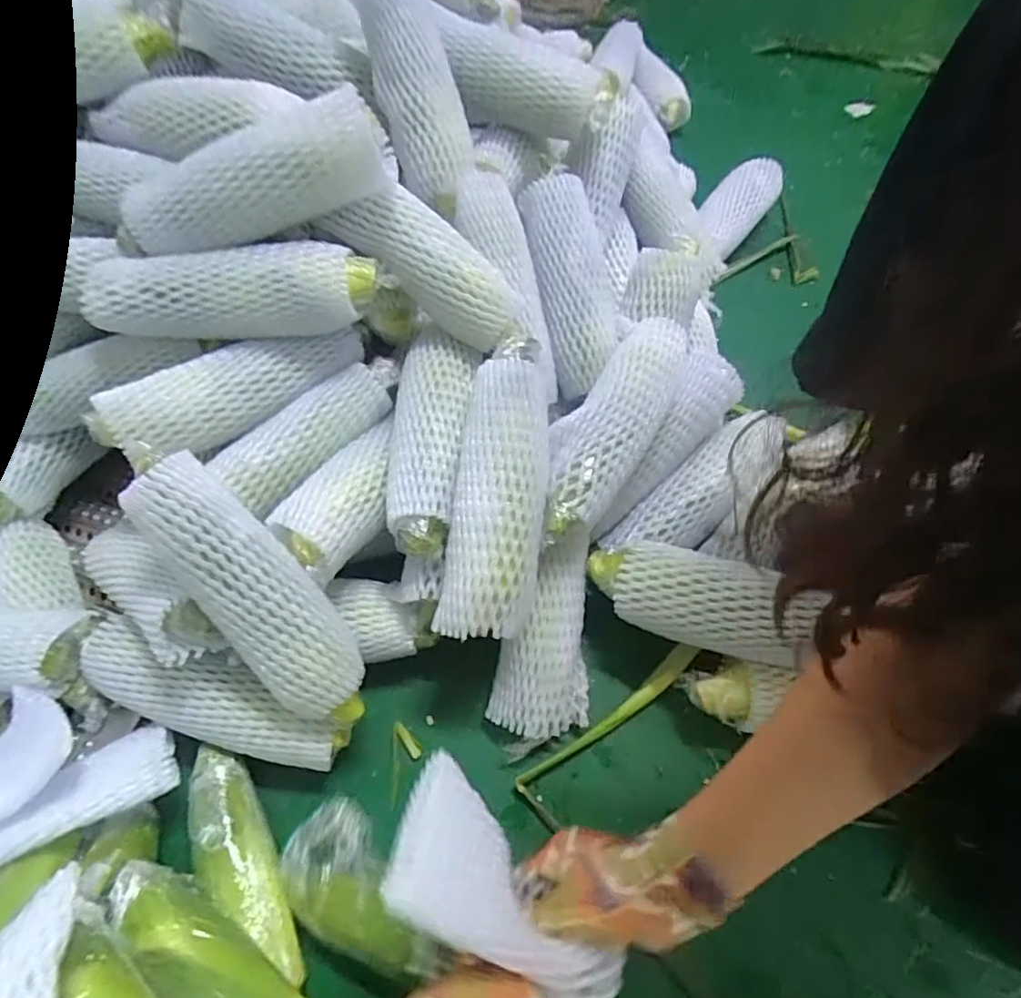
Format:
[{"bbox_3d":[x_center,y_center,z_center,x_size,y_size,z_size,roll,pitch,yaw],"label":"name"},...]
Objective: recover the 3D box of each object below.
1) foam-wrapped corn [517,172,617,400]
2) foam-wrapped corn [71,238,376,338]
[{"bbox_3d":[0.063,-0.204,0.577,0.085,0.091,0.211,-8,84,-1],"label":"foam-wrapped corn"},{"bbox_3d":[-0.226,-0.169,0.471,0.230,0.054,0.063,-3,60,2],"label":"foam-wrapped corn"}]

